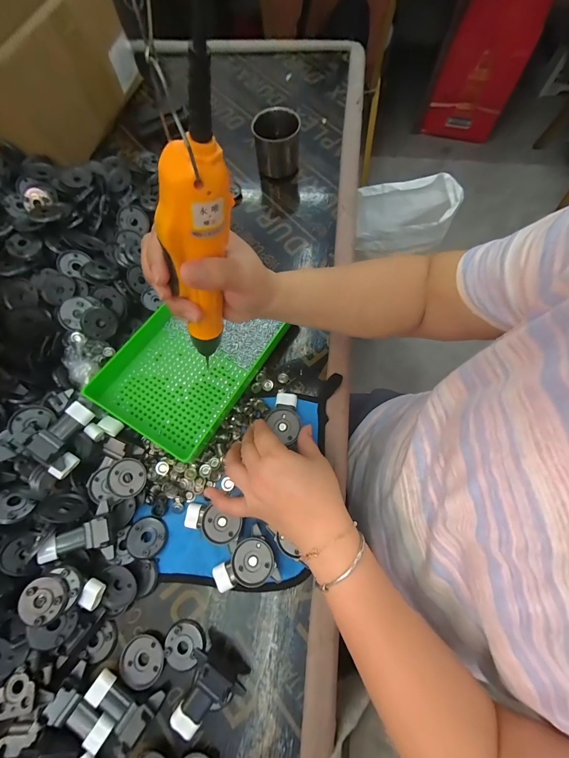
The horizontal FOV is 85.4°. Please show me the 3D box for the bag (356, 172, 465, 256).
[{"bbox_3d":[0.240,-0.337,0.640,0.189,0.124,0.114,15,72,8],"label":"bag"}]

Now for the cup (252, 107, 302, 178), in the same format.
[{"bbox_3d":[-0.012,-0.377,0.500,0.071,0.067,0.076,5,71,4],"label":"cup"}]

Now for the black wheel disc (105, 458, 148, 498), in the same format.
[{"bbox_3d":[-0.180,0.111,0.348,0.044,0.006,0.041,-1,71,2],"label":"black wheel disc"}]

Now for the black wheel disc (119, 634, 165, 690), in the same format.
[{"bbox_3d":[-0.143,0.283,0.309,0.043,0.008,0.039,8,71,5],"label":"black wheel disc"}]

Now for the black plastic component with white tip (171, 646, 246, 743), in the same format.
[{"bbox_3d":[-0.078,0.298,0.287,0.055,0.034,0.063,37,76,14],"label":"black plastic component with white tip"}]

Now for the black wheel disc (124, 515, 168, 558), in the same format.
[{"bbox_3d":[-0.151,0.175,0.340,0.040,0.008,0.040,7,60,-12],"label":"black wheel disc"}]

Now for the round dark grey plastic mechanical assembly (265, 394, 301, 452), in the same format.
[{"bbox_3d":[0.002,0.046,0.369,0.039,0.030,0.061,14,72,7],"label":"round dark grey plastic mechanical assembly"}]

